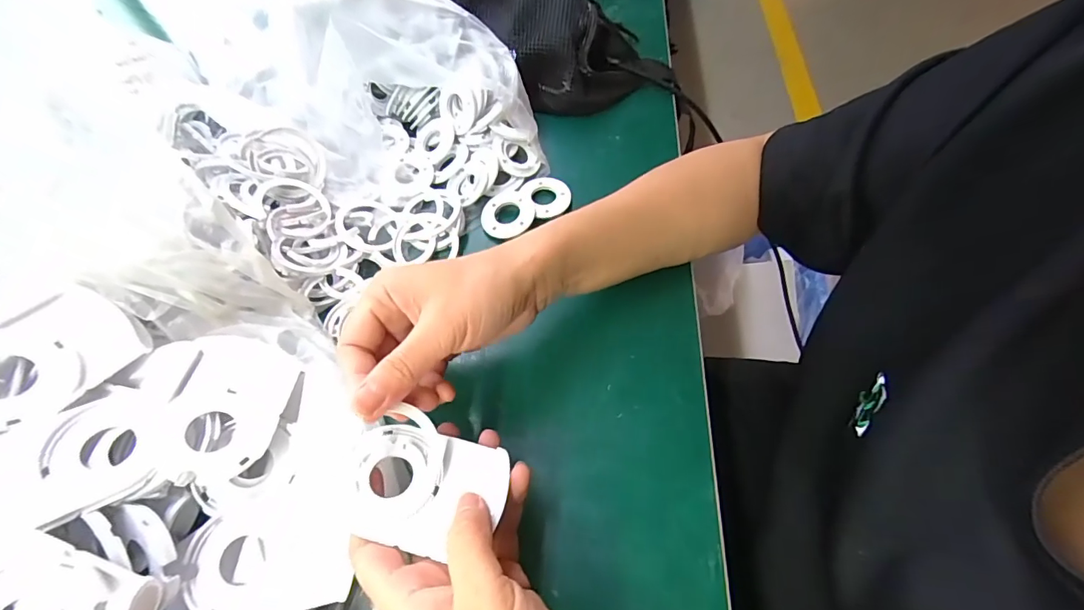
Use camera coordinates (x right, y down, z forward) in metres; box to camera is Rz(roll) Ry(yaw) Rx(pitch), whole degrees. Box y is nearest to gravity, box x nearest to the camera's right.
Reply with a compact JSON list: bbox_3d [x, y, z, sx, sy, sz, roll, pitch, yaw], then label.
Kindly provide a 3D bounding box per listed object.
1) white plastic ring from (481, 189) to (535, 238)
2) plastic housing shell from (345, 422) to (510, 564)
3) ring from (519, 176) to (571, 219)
[{"bbox_3d":[-0.028,-0.078,0.388,0.045,0.005,0.044,-2,59,3],"label":"white plastic ring"},{"bbox_3d":[-0.059,0.092,0.236,0.079,0.009,0.055,12,60,7],"label":"plastic housing shell"},{"bbox_3d":[0.005,-0.094,0.400,0.038,0.007,0.043,-28,61,-13],"label":"ring"}]

